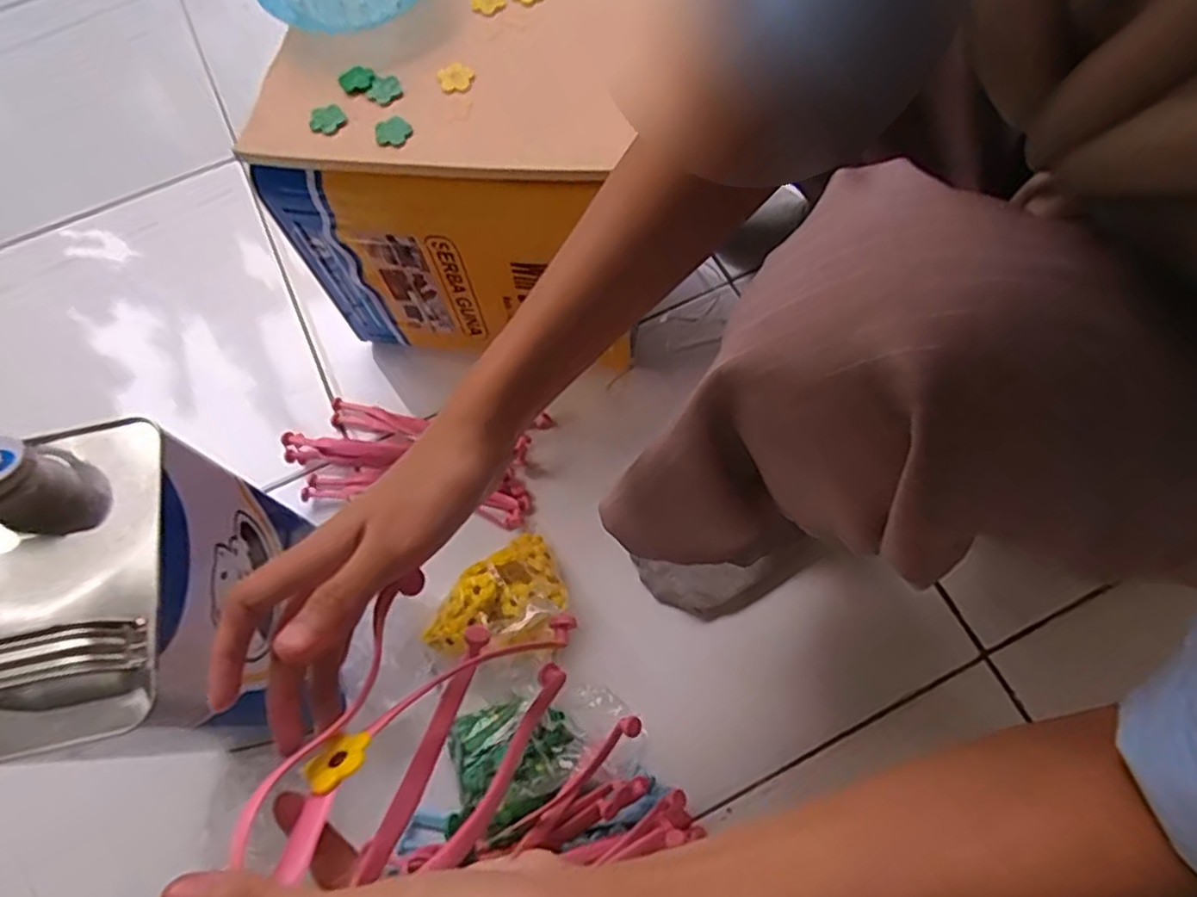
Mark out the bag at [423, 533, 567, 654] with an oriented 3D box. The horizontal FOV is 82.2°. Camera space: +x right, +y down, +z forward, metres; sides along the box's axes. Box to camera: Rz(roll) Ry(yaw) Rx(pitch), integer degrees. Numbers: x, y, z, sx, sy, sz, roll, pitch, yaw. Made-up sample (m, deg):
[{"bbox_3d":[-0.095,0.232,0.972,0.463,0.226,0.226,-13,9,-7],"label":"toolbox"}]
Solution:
[{"bbox_3d":[-0.075,0.125,0.541,0.112,0.056,0.073,-40,72,-13],"label":"bag"}]

